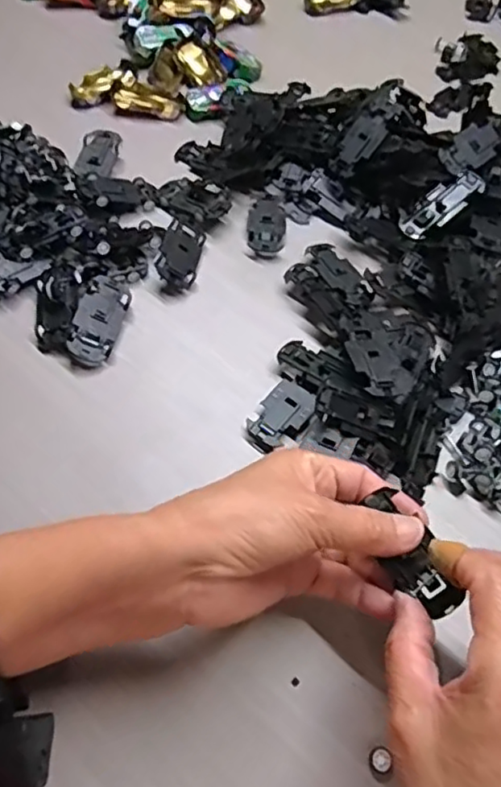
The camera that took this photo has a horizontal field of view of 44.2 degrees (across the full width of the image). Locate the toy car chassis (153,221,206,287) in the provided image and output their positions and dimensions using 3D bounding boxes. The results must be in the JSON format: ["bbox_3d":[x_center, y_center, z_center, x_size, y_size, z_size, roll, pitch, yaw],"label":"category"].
[{"bbox_3d":[-0.052,-0.104,0.457,0.027,0.018,0.056,9,58,1],"label":"toy car chassis"}]

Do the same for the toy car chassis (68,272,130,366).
[{"bbox_3d":[-0.104,-0.050,0.424,0.030,0.011,0.067,25,58,-16],"label":"toy car chassis"}]

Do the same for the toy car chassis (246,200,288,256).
[{"bbox_3d":[0.013,-0.132,0.486,0.030,0.008,0.056,5,58,-1],"label":"toy car chassis"}]

